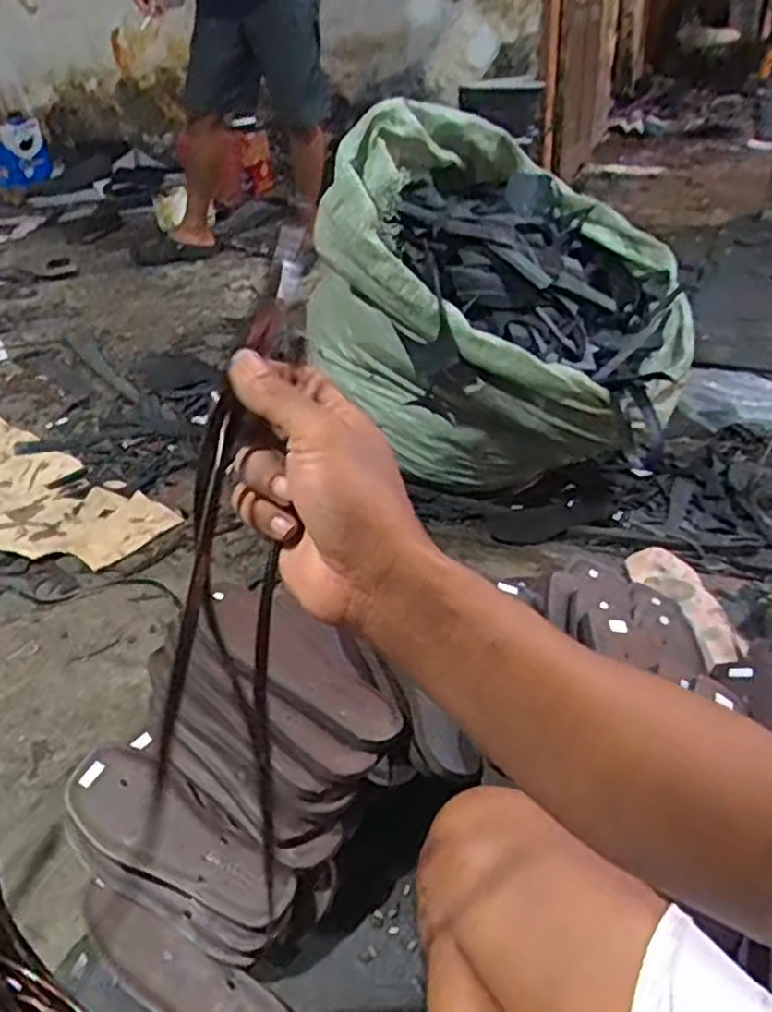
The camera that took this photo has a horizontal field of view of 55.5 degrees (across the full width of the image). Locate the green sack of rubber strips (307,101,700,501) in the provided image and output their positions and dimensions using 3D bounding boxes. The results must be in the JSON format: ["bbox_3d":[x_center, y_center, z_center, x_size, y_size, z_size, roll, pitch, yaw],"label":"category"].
[{"bbox_3d":[0.175,-0.279,1.125,0.579,0.525,0.311,-2,38,1],"label":"green sack of rubber strips"}]

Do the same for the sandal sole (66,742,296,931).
[{"bbox_3d":[-0.197,0.306,0.675,0.247,0.021,0.084,27,61,26],"label":"sandal sole"}]

